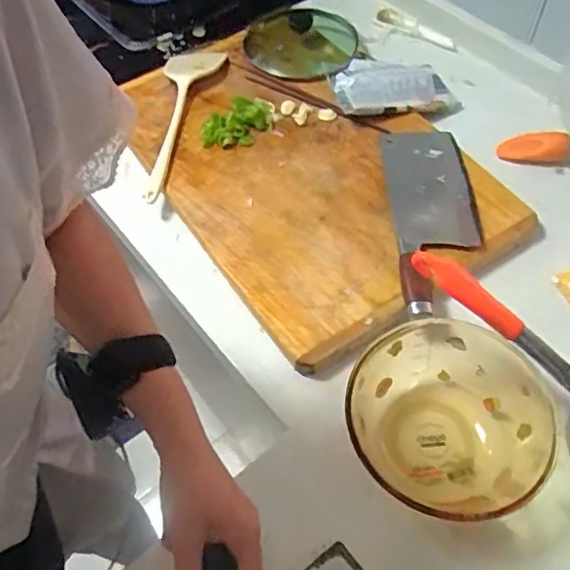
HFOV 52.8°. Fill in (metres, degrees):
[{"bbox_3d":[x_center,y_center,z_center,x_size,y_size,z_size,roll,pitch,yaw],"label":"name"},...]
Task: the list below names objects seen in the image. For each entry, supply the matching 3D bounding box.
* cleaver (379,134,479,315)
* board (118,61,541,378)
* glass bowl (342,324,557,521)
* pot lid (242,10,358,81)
[{"bbox_3d":[0.178,-0.092,0.691,0.098,0.021,0.287,-1,57,1],"label":"cleaver"},{"bbox_3d":[0.021,-0.162,0.757,0.336,0.026,0.515,-31,61,-17],"label":"board"},{"bbox_3d":[0.160,0.126,0.546,0.177,0.084,0.170,-1,57,2],"label":"glass bowl"},{"bbox_3d":[0.020,-0.370,0.887,0.168,0.038,0.165,15,59,12],"label":"pot lid"}]

